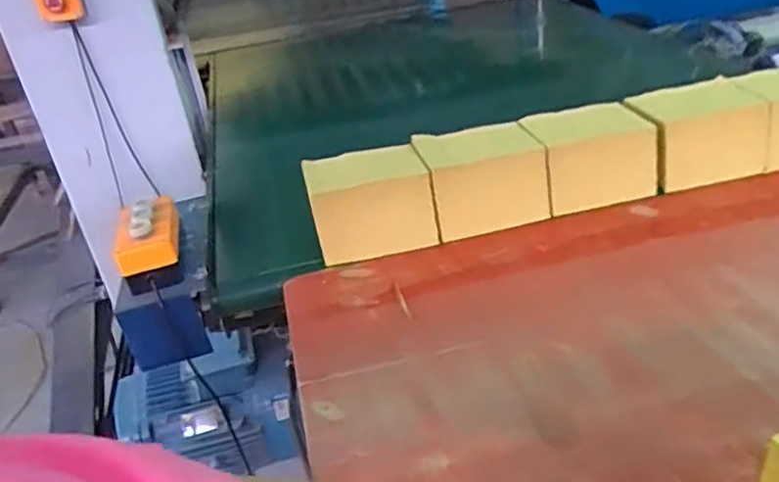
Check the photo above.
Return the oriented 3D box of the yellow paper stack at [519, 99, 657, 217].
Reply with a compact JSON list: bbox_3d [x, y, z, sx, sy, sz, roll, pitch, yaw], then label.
[{"bbox_3d":[0.299,-0.121,1.016,0.176,0.118,0.131,-9,28,-5],"label":"yellow paper stack"}]

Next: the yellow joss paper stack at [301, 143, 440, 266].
[{"bbox_3d":[-0.028,-0.052,0.977,0.172,0.124,0.114,-11,28,-9],"label":"yellow joss paper stack"}]

